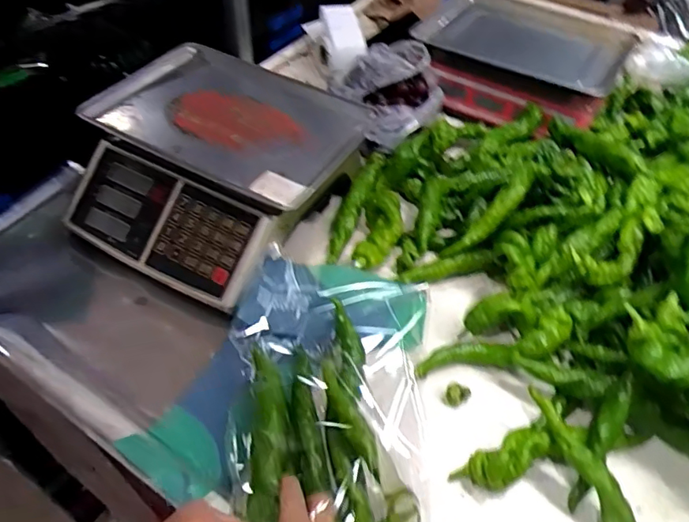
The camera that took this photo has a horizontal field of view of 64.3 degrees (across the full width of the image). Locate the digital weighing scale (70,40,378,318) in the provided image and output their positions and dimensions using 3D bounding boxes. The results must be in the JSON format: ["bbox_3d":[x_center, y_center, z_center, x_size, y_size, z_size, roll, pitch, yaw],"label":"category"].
[{"bbox_3d":[-0.174,-0.133,0.737,0.333,0.098,0.333,26,54,19],"label":"digital weighing scale"}]

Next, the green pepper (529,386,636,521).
[{"bbox_3d":[0.240,0.214,0.509,0.036,0.031,0.208,-22,67,-19],"label":"green pepper"}]

